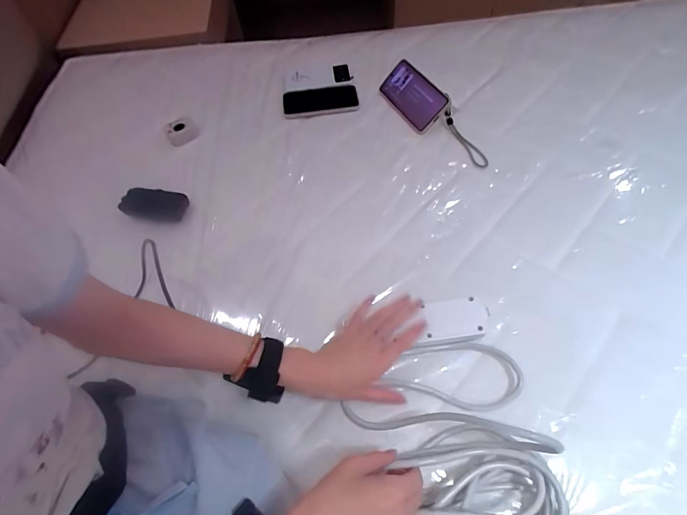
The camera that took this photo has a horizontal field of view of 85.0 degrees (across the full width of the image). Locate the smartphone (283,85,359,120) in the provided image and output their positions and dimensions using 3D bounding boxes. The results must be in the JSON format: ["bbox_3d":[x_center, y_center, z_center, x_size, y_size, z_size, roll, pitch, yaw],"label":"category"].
[{"bbox_3d":[-0.047,-0.324,0.775,0.150,0.012,0.083,-6,59,1],"label":"smartphone"}]

